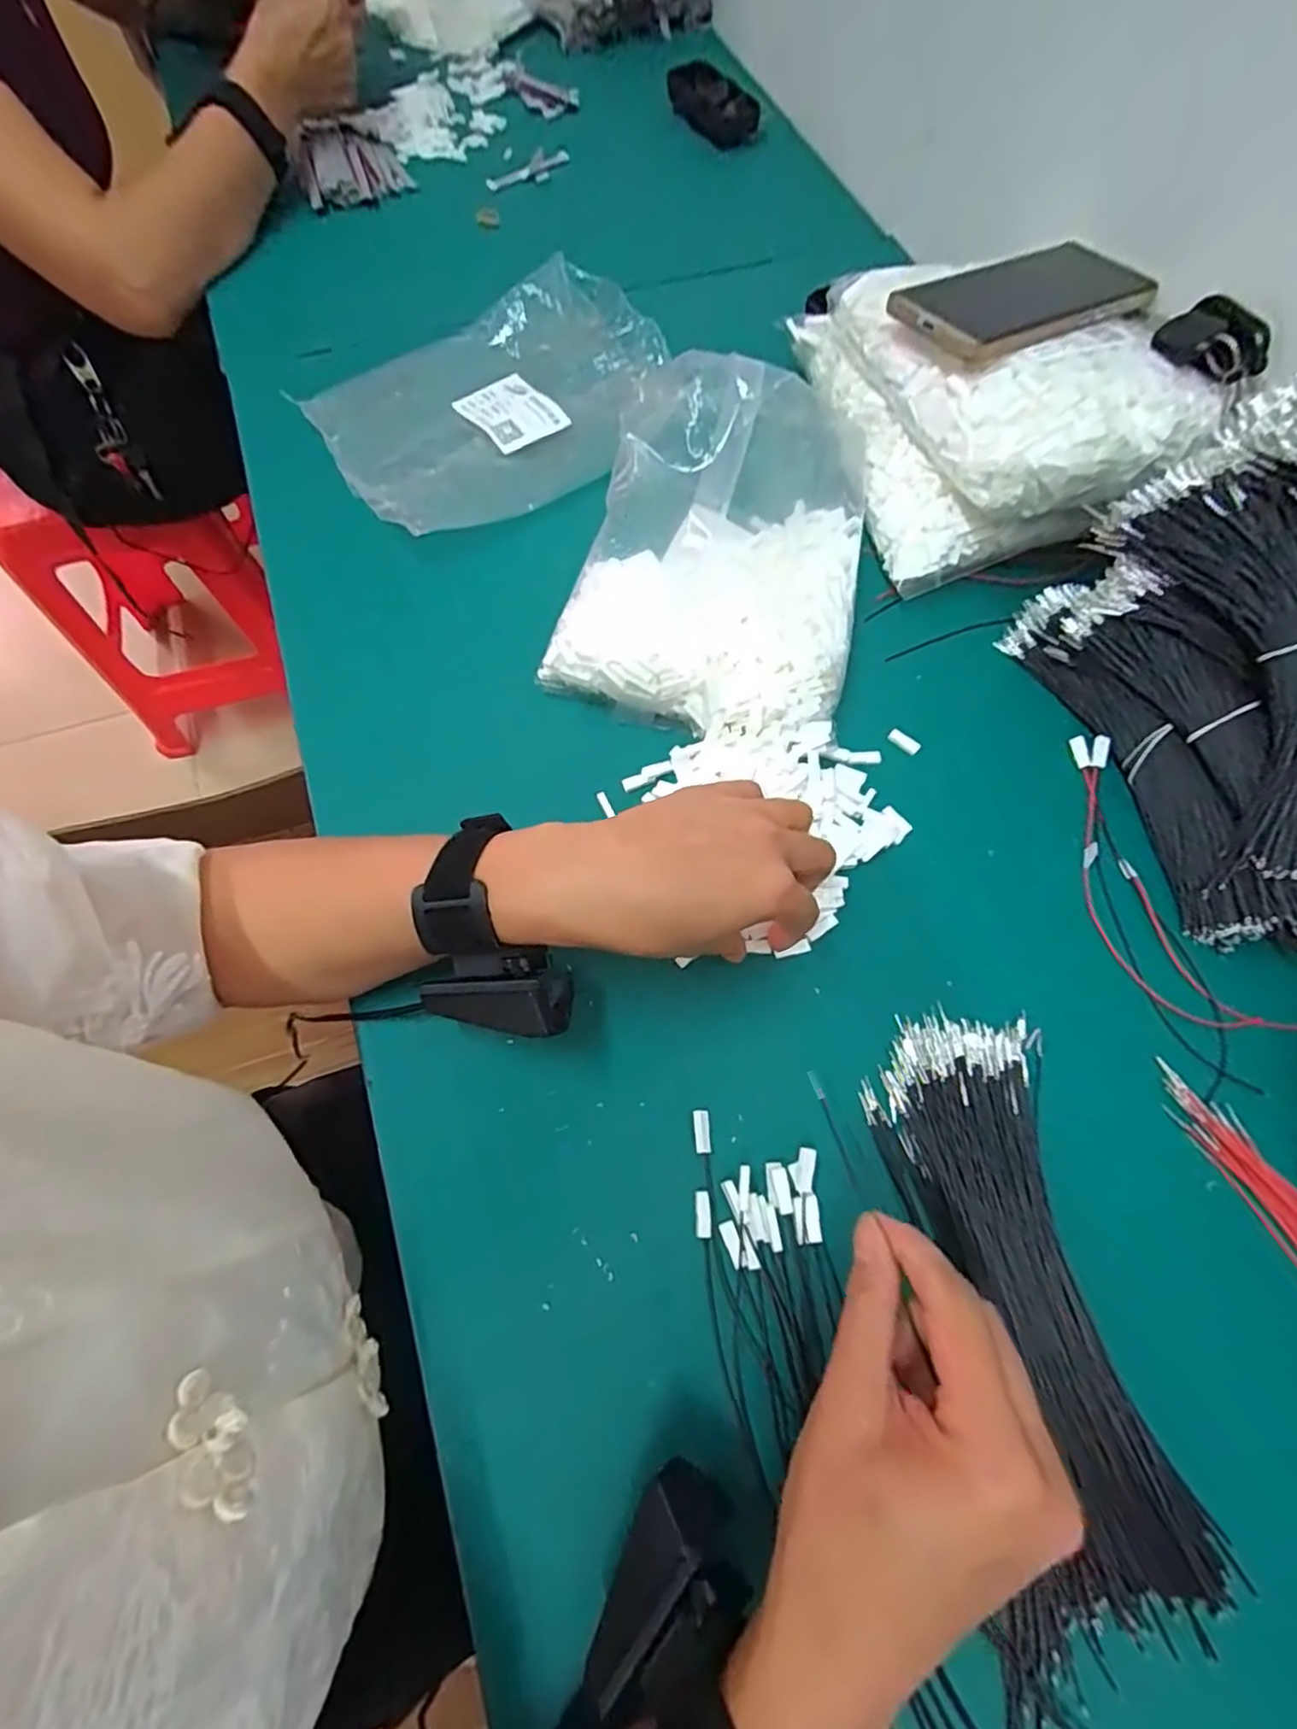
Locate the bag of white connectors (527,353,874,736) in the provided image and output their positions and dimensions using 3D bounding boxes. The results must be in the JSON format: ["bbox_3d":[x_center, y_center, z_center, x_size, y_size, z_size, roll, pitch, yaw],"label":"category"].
[{"bbox_3d":[0.051,-0.198,0.408,0.169,0.088,0.229,17,69,6],"label":"bag of white connectors"}]

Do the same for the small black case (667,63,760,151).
[{"bbox_3d":[0.060,-0.780,0.682,0.058,0.026,0.128,-18,70,-7],"label":"small black case"}]

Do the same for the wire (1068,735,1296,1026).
[{"bbox_3d":[0.278,0.012,0.381,0.065,0.011,0.185,-17,70,-7],"label":"wire"}]

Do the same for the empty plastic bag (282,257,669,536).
[{"bbox_3d":[-0.107,-0.347,0.501,0.268,0.030,0.178,-38,74,-15],"label":"empty plastic bag"}]

